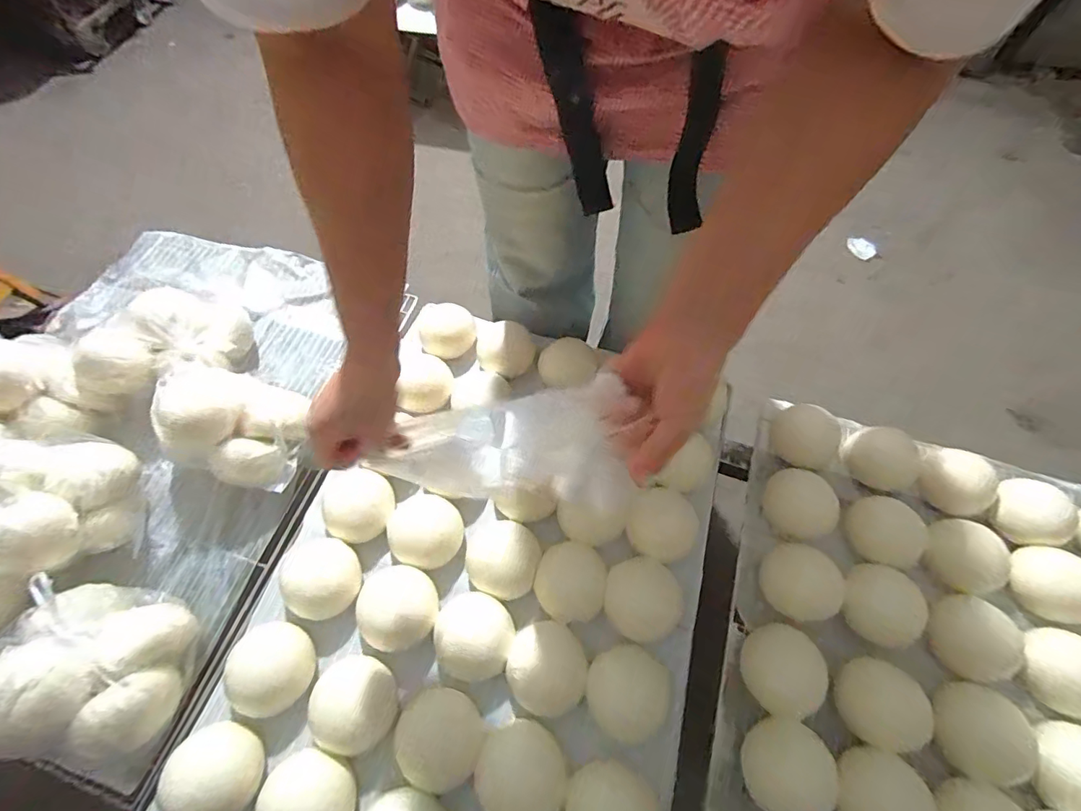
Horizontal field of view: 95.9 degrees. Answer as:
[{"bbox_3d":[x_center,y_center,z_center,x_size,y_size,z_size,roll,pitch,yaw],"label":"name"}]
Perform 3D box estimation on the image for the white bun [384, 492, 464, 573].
[{"bbox_3d":[-0.145,0.155,0.610,0.096,0.041,0.088,0,61,1],"label":"white bun"}]

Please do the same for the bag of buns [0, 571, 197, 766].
[{"bbox_3d":[-0.472,0.268,0.505,0.162,0.135,0.147,9,62,6],"label":"bag of buns"}]

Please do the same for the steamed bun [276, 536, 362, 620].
[{"bbox_3d":[-0.263,0.204,0.582,0.092,0.049,0.086,0,61,1],"label":"steamed bun"}]

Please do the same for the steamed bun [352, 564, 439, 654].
[{"bbox_3d":[-0.168,0.231,0.564,0.102,0.054,0.087,25,65,14],"label":"steamed bun"}]

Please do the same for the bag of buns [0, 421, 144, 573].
[{"bbox_3d":[-0.649,0.107,0.599,0.283,0.142,0.154,10,62,6],"label":"bag of buns"}]

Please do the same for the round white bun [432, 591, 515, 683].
[{"bbox_3d":[-0.075,0.261,0.555,0.084,0.038,0.090,0,61,1],"label":"round white bun"}]

